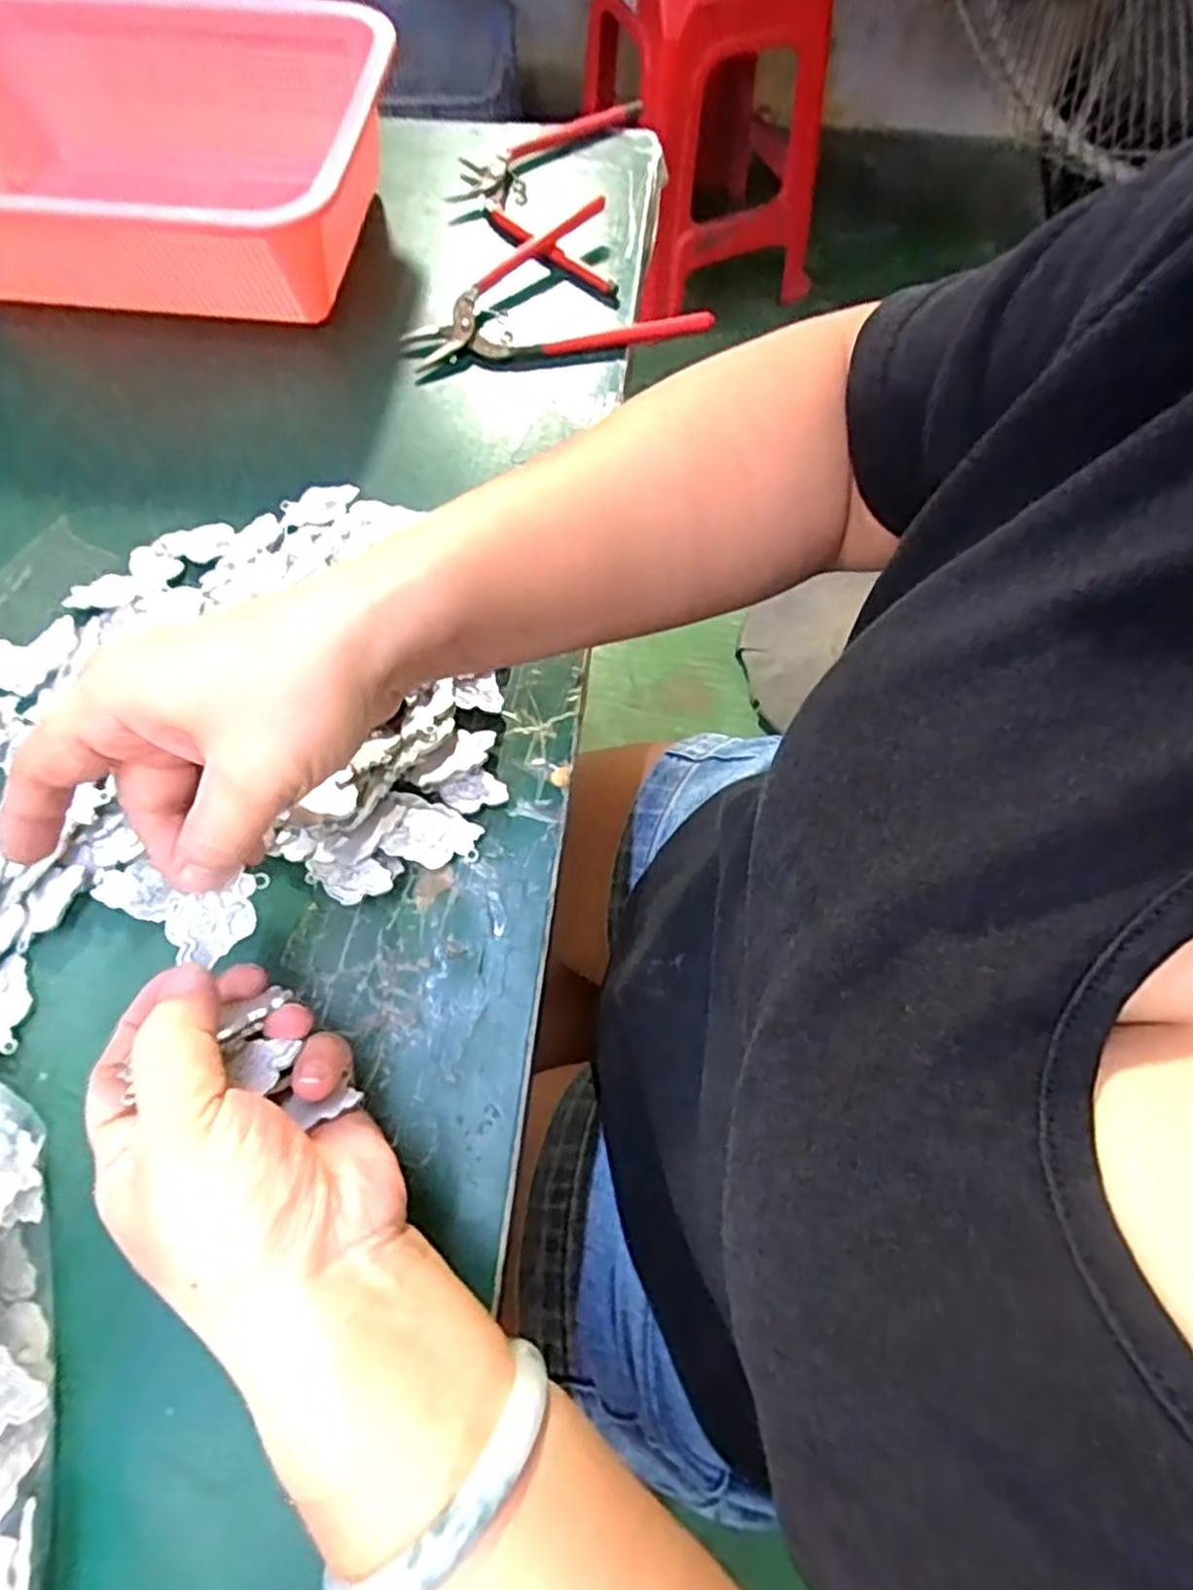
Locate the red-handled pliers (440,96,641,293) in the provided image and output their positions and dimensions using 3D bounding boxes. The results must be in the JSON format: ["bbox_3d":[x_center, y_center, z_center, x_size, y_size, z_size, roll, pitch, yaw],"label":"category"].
[{"bbox_3d":[-0.034,-0.371,0.462,0.105,0.010,0.161,4,69,3],"label":"red-handled pliers"}]

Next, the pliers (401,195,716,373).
[{"bbox_3d":[-0.025,-0.290,0.427,0.165,0.015,0.103,-8,69,-2],"label":"pliers"}]

